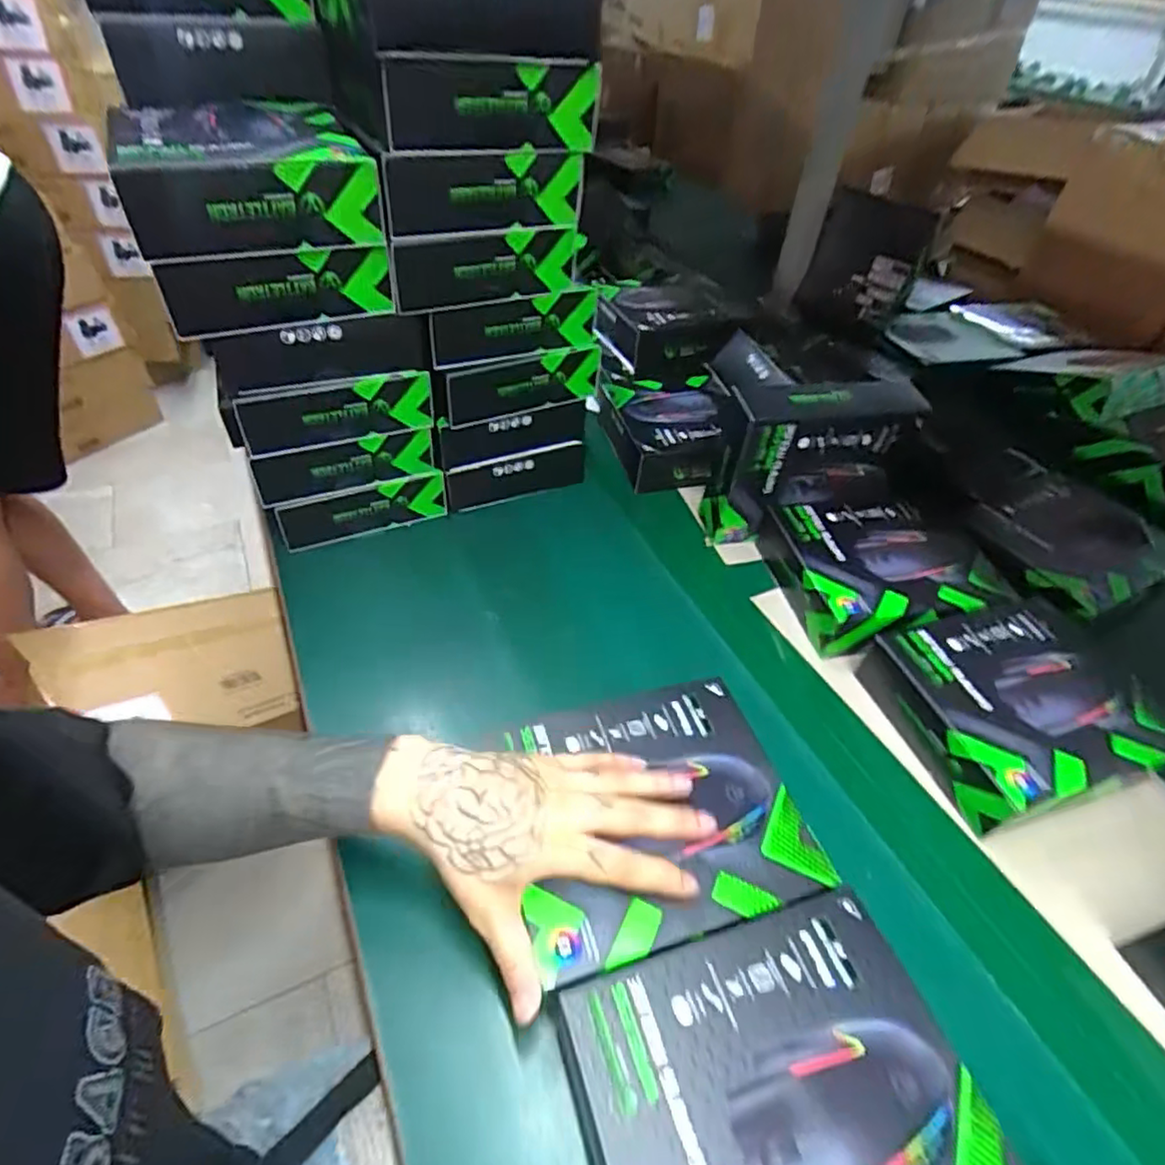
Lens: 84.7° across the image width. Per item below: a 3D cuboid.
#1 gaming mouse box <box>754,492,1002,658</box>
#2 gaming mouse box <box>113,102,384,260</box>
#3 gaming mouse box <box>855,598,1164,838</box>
[{"bbox_3d":[0.286,-0.008,0.620,0.177,0.069,0.165,-4,46,-9],"label":"gaming mouse box"},{"bbox_3d":[-0.240,-0.296,0.462,0.154,0.059,0.165,-16,48,-20],"label":"gaming mouse box"},{"bbox_3d":[0.350,0.101,0.517,0.177,0.059,0.159,-9,46,-14],"label":"gaming mouse box"}]

